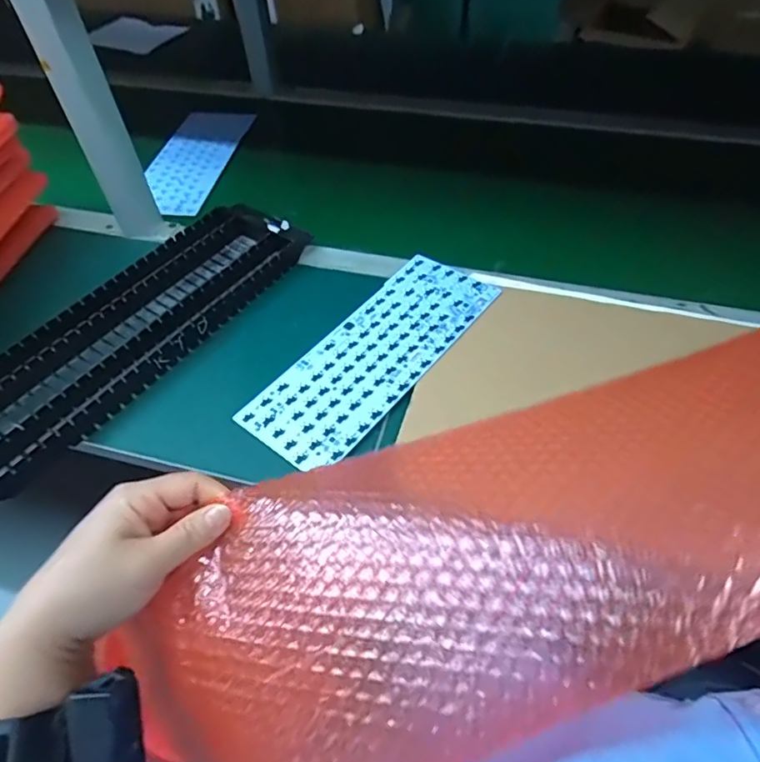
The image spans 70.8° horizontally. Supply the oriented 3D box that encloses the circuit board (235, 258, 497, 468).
[{"bbox_3d":[-0.004,-0.034,0.572,0.121,0.010,0.303,32,59,25],"label":"circuit board"}]

